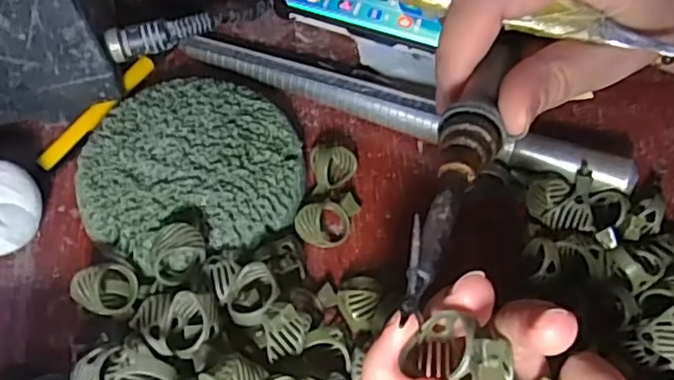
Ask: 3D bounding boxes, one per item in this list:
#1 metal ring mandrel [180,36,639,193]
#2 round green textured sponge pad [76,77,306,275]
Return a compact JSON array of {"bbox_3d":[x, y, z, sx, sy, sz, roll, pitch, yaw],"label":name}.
[{"bbox_3d":[0.030,-0.043,0.336,0.240,0.025,0.016,21,60,10],"label":"metal ring mandrel"},{"bbox_3d":[-0.069,-0.010,0.308,0.101,0.023,0.094,1,59,-2],"label":"round green textured sponge pad"}]

